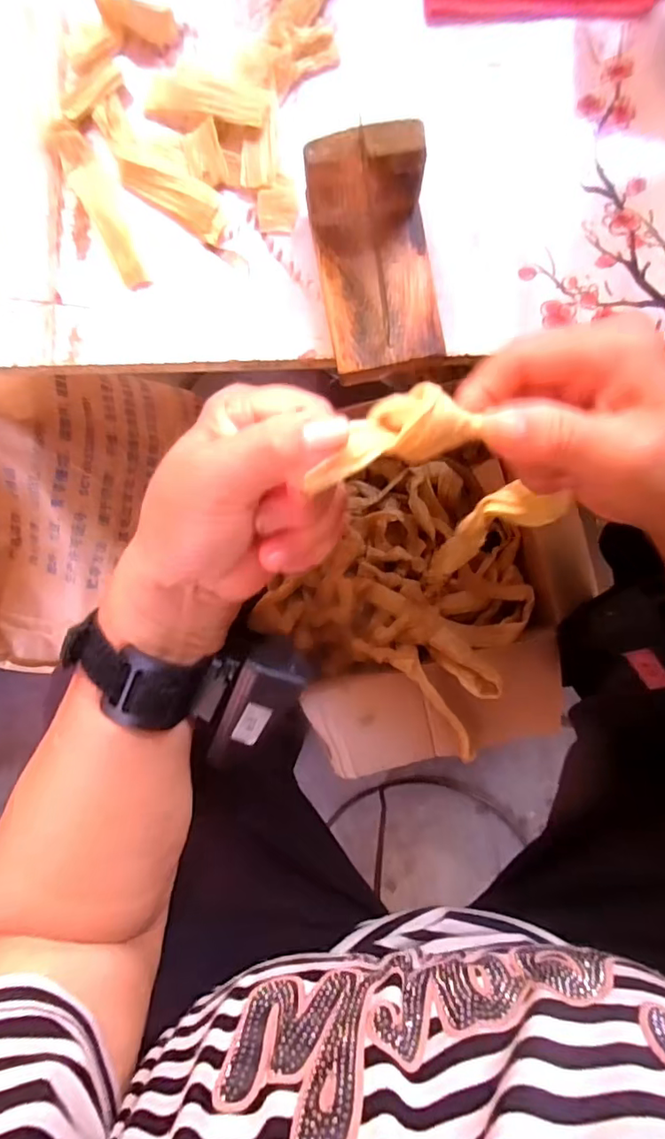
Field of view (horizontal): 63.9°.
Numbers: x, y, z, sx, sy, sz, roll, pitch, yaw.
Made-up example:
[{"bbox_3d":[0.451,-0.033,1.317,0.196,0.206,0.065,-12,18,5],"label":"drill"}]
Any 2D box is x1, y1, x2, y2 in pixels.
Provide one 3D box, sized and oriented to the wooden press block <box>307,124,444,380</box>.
[{"bbox_3d":[0.025,-0.165,0.288,0.062,0.059,0.102,-10,85,2],"label":"wooden press block"}]

